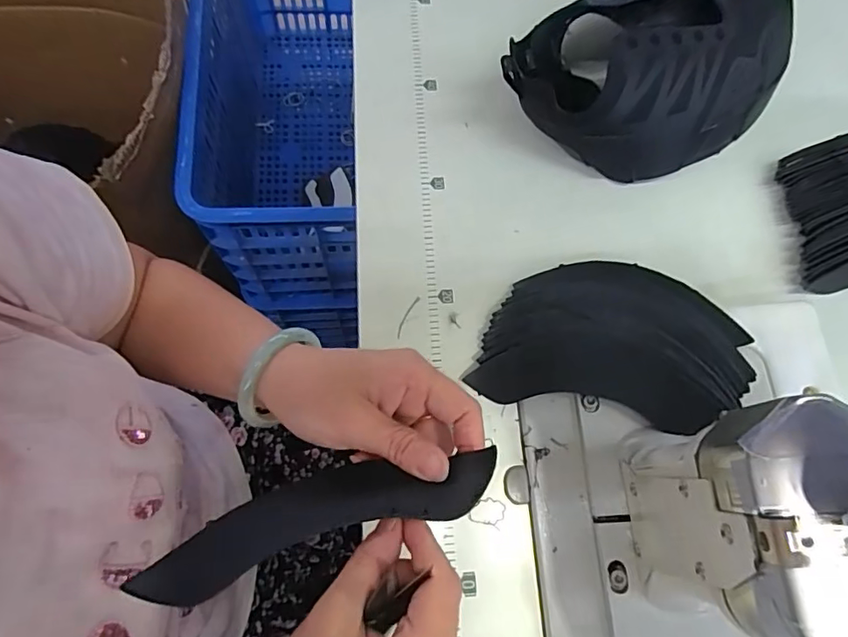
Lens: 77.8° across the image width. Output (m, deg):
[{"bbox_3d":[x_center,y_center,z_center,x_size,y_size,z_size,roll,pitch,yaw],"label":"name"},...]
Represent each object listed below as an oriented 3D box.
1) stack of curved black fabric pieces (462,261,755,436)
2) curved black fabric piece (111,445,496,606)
[{"bbox_3d":[0.134,0.012,0.375,0.175,0.031,0.116,11,72,5],"label":"stack of curved black fabric pieces"},{"bbox_3d":[-0.046,0.090,0.248,0.159,0.054,0.018,-13,114,-11],"label":"curved black fabric piece"}]

